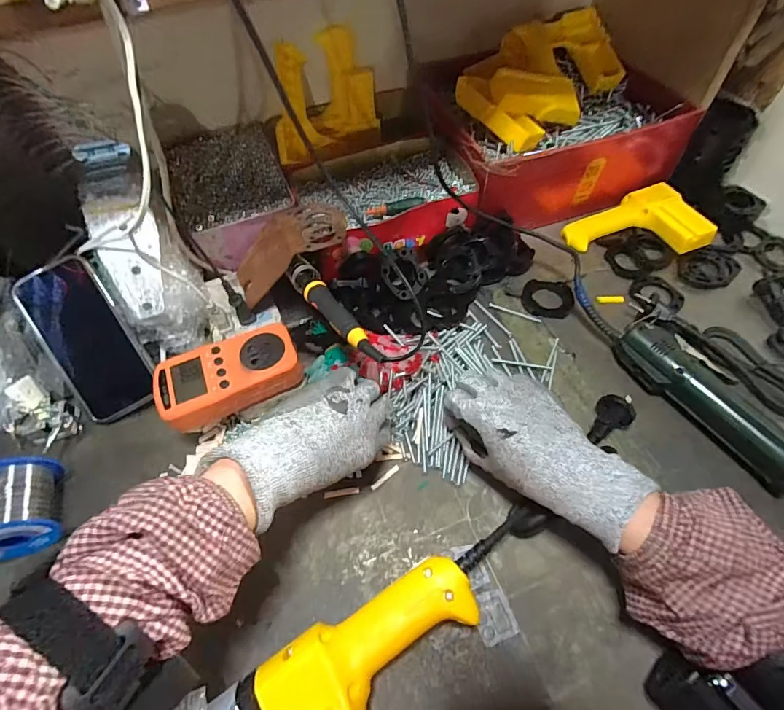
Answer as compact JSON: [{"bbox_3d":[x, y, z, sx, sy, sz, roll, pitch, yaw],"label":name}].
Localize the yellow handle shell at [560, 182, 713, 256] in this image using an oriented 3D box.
[{"bbox_3d":[0.312,-0.180,0.546,0.163,0.042,0.100,8,57,9],"label":"yellow handle shell"}]

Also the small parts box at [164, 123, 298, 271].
[{"bbox_3d":[-0.206,-0.214,0.547,0.135,0.057,0.211,-19,57,-9],"label":"small parts box"}]

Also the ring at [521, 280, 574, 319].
[{"bbox_3d":[0.184,-0.067,0.499,0.057,0.009,0.052,-2,56,3],"label":"ring"}]

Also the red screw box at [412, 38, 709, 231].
[{"bbox_3d":[0.216,-0.304,0.578,0.299,0.093,0.228,-16,57,-7],"label":"red screw box"}]

